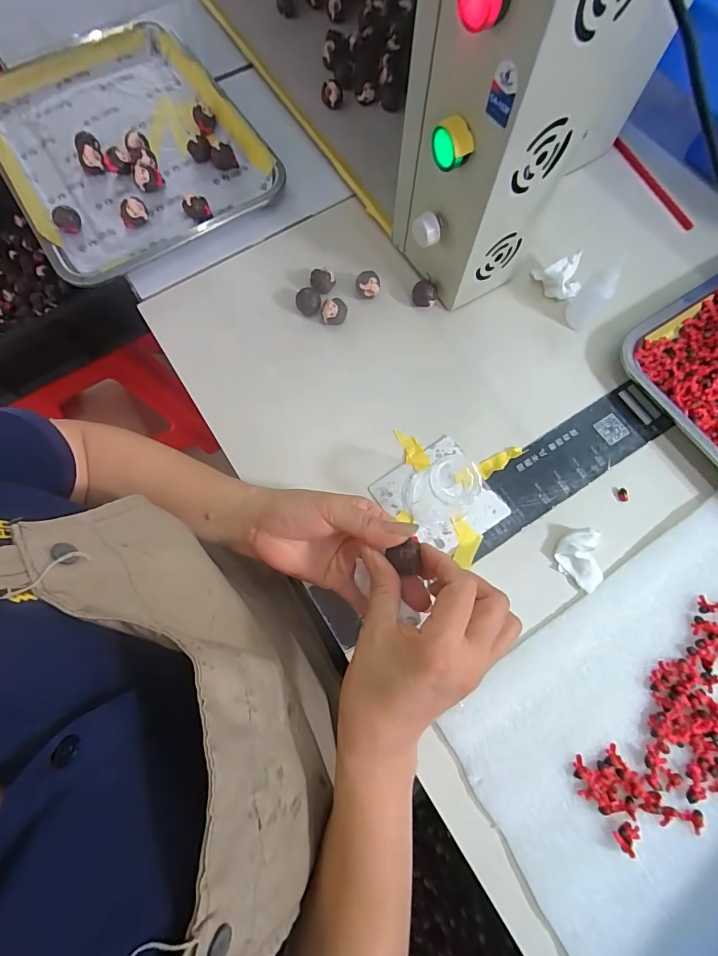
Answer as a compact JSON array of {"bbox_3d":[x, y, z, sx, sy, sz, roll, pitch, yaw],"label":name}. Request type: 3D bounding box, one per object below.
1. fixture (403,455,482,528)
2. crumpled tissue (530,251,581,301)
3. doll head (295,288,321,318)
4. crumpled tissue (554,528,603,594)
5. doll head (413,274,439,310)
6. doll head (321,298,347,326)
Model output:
[{"bbox_3d":[0.070,0.007,0.341,0.055,0.062,0.052,0,73,-1],"label":"fixture"},{"bbox_3d":[0.206,-0.206,0.422,0.047,0.030,0.031,6,73,1],"label":"crumpled tissue"},{"bbox_3d":[-0.051,-0.176,0.418,0.024,0.021,0.023,0,73,-1],"label":"doll head"},{"bbox_3d":[0.186,0.067,0.347,0.037,0.017,0.051,12,73,3],"label":"crumpled tissue"},{"bbox_3d":[0.068,-0.188,0.420,0.025,0.024,0.021,30,75,8],"label":"doll head"},{"bbox_3d":[-0.024,-0.165,0.410,0.023,0.021,0.020,18,73,5],"label":"doll head"}]

